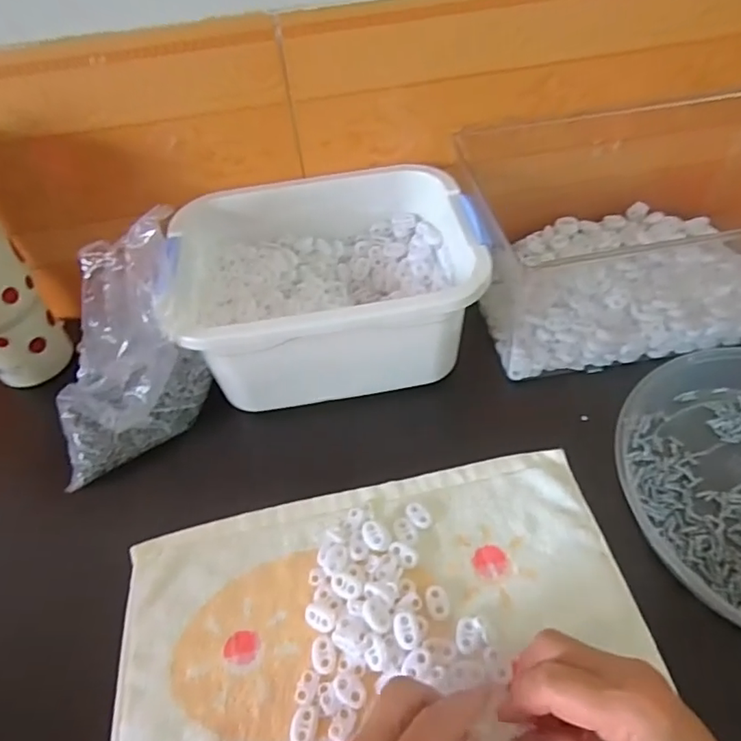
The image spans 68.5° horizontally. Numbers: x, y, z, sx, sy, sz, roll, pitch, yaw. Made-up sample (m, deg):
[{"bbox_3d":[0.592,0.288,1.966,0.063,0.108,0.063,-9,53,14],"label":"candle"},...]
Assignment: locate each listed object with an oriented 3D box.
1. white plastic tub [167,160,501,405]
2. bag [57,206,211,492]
[{"bbox_3d":[-0.038,-0.076,0.483,0.246,0.109,0.195,-7,49,-2],"label":"white plastic tub"},{"bbox_3d":[-0.204,-0.018,0.438,0.131,0.147,0.112,-19,50,-13],"label":"bag"}]

